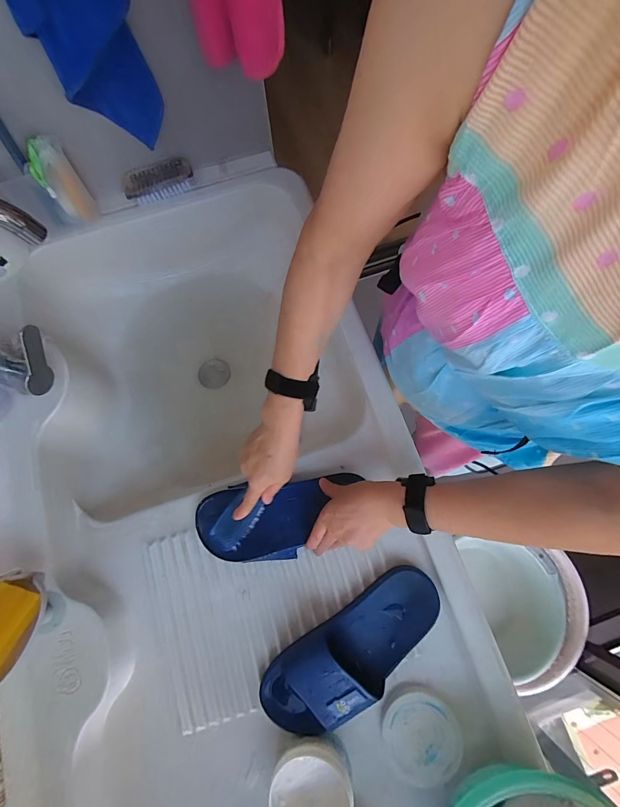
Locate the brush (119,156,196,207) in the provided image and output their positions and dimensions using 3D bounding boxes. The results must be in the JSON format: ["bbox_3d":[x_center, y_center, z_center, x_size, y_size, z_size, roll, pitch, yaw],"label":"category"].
[{"bbox_3d":[-0.283,-0.415,0.654,0.126,0.039,0.063,-20,75,-4],"label":"brush"}]

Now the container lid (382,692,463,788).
[{"bbox_3d":[0.138,0.415,0.438,0.091,0.023,0.096,0,74,1],"label":"container lid"}]

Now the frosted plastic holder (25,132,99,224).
[{"bbox_3d":[-0.409,-0.368,0.585,0.059,0.133,0.041,-39,77,-9],"label":"frosted plastic holder"}]

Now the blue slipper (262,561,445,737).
[{"bbox_3d":[0.056,0.318,0.454,0.255,0.085,0.091,-35,76,-8],"label":"blue slipper"}]

